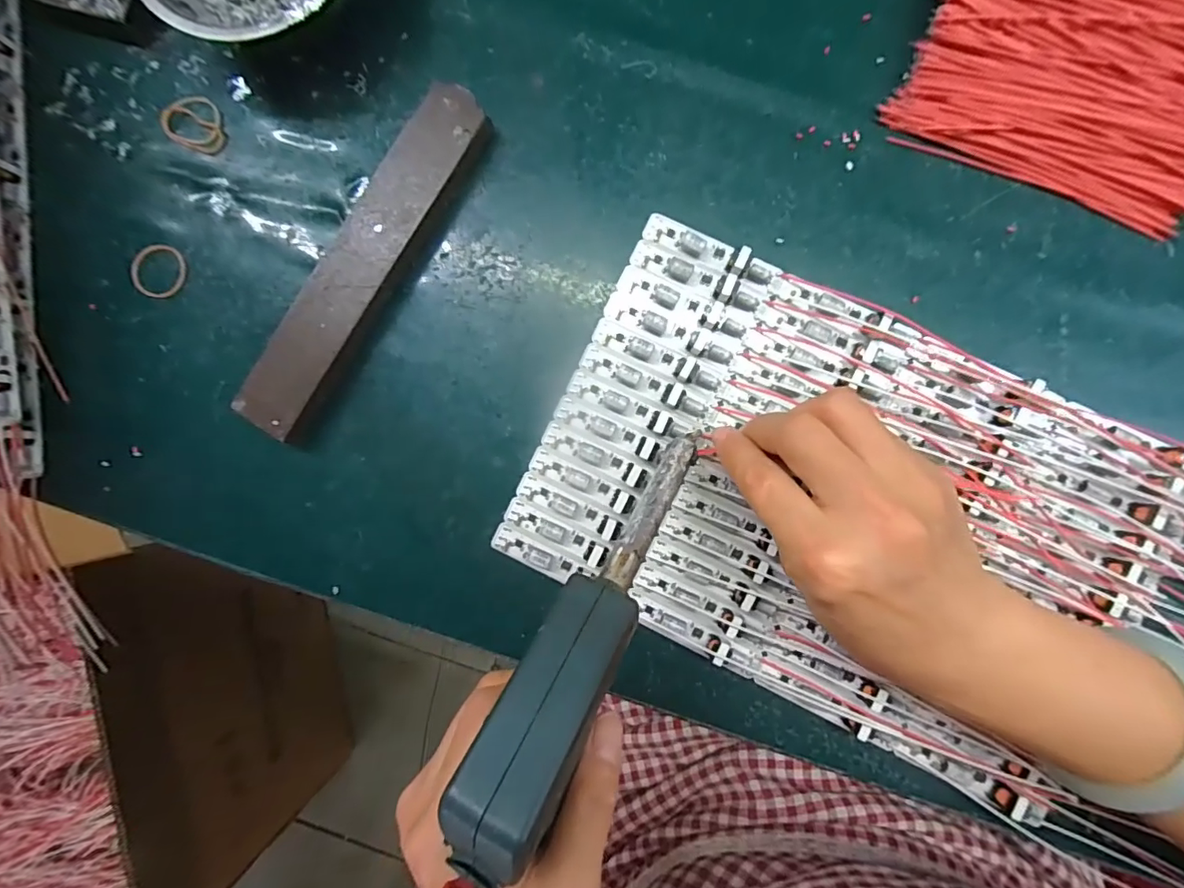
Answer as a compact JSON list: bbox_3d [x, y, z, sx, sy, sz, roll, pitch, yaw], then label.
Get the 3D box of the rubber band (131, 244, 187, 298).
[{"bbox_3d":[-0.236,-0.093,0.279,0.031,0.004,0.029,6,89,4],"label":"rubber band"}]

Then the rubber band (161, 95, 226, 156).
[{"bbox_3d":[-0.215,-0.174,0.281,0.036,0.004,0.028,37,91,4],"label":"rubber band"}]

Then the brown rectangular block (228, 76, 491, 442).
[{"bbox_3d":[-0.118,-0.094,0.268,0.038,0.017,0.193,33,91,4],"label":"brown rectangular block"}]

